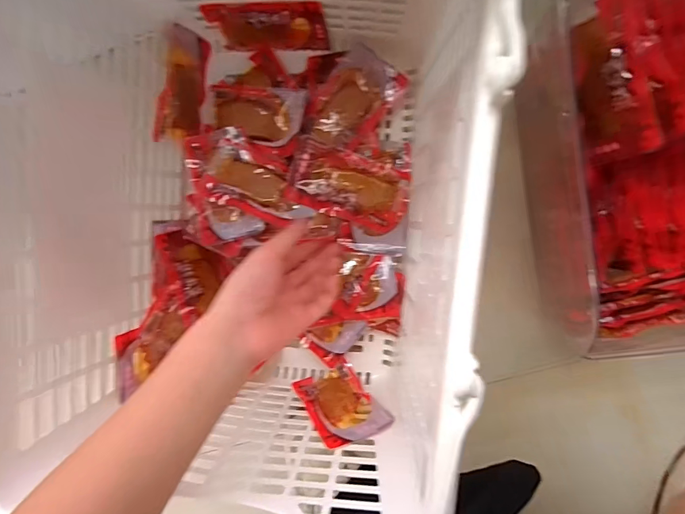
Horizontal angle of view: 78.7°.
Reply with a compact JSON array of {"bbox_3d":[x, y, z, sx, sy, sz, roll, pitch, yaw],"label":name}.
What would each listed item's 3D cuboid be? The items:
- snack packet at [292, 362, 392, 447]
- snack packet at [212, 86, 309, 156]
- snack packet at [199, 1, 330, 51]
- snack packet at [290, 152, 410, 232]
[{"bbox_3d":[-0.004,0.142,0.413,0.064,0.110,0.010,-15,113,-19],"label":"snack packet"},{"bbox_3d":[-0.088,-0.143,0.423,0.101,0.019,0.063,14,97,6],"label":"snack packet"},{"bbox_3d":[-0.070,-0.221,0.403,0.109,0.064,0.012,1,79,6],"label":"snack packet"},{"bbox_3d":[0.008,-0.070,0.419,0.116,0.025,0.061,19,98,5],"label":"snack packet"}]

